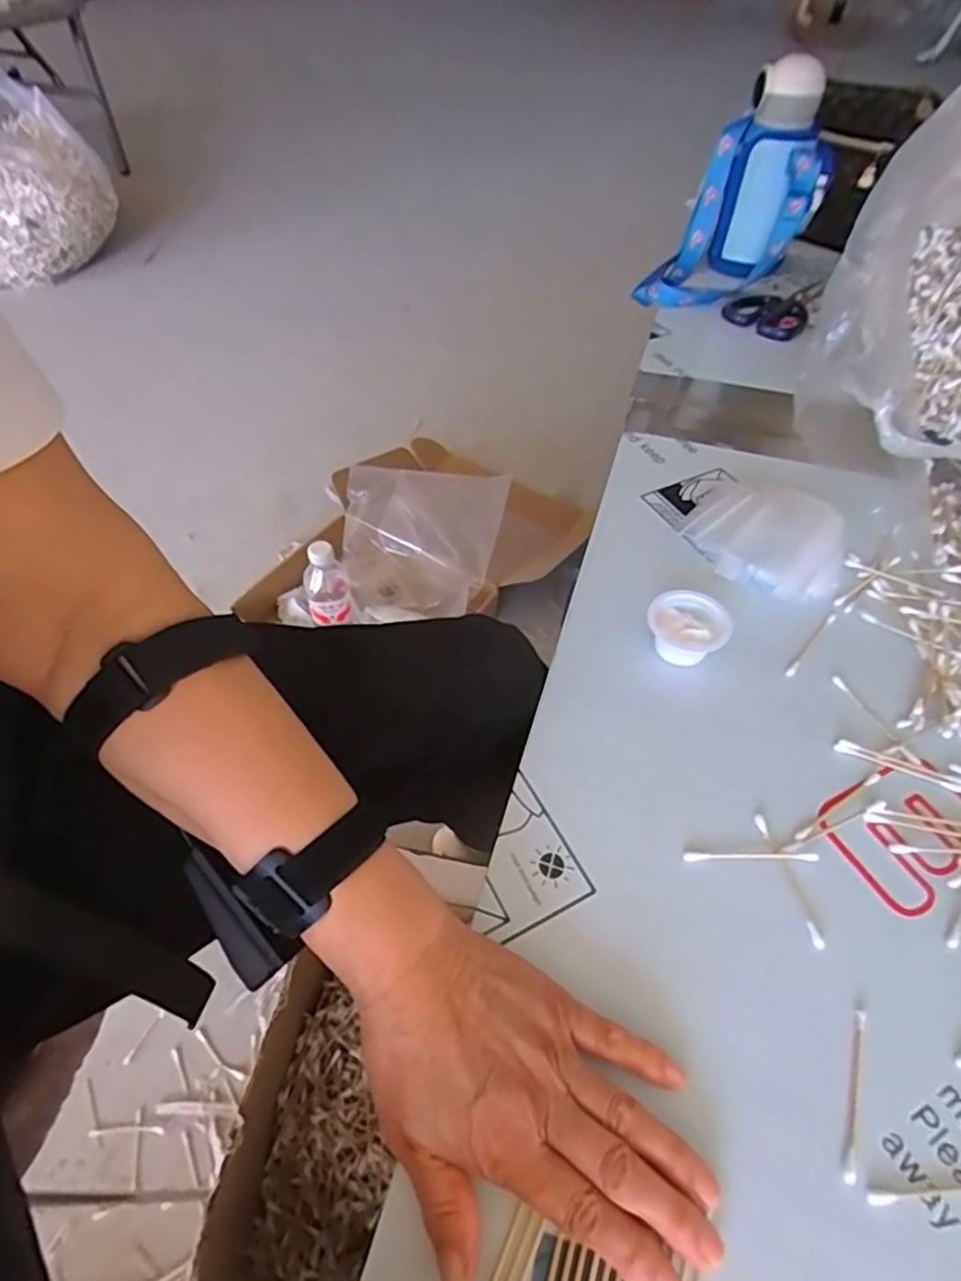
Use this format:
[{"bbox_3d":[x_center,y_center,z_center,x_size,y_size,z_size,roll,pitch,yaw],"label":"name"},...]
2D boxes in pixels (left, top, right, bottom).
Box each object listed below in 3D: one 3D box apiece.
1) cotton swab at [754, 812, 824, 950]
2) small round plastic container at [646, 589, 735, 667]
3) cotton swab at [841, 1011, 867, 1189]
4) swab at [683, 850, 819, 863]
[{"bbox_3d":[0.169,0.130,0.356,0.006,0.004,0.072,-11,52,-4],"label":"cotton swab"},{"bbox_3d":[0.144,-0.008,0.451,0.054,0.027,0.051,-2,52,3],"label":"small round plastic container"},{"bbox_3d":[0.171,0.205,0.294,0.006,0.004,0.069,17,55,17],"label":"cotton swab"},{"bbox_3d":[0.151,0.122,0.363,0.073,0.004,0.006,0,52,4],"label":"swab"}]

